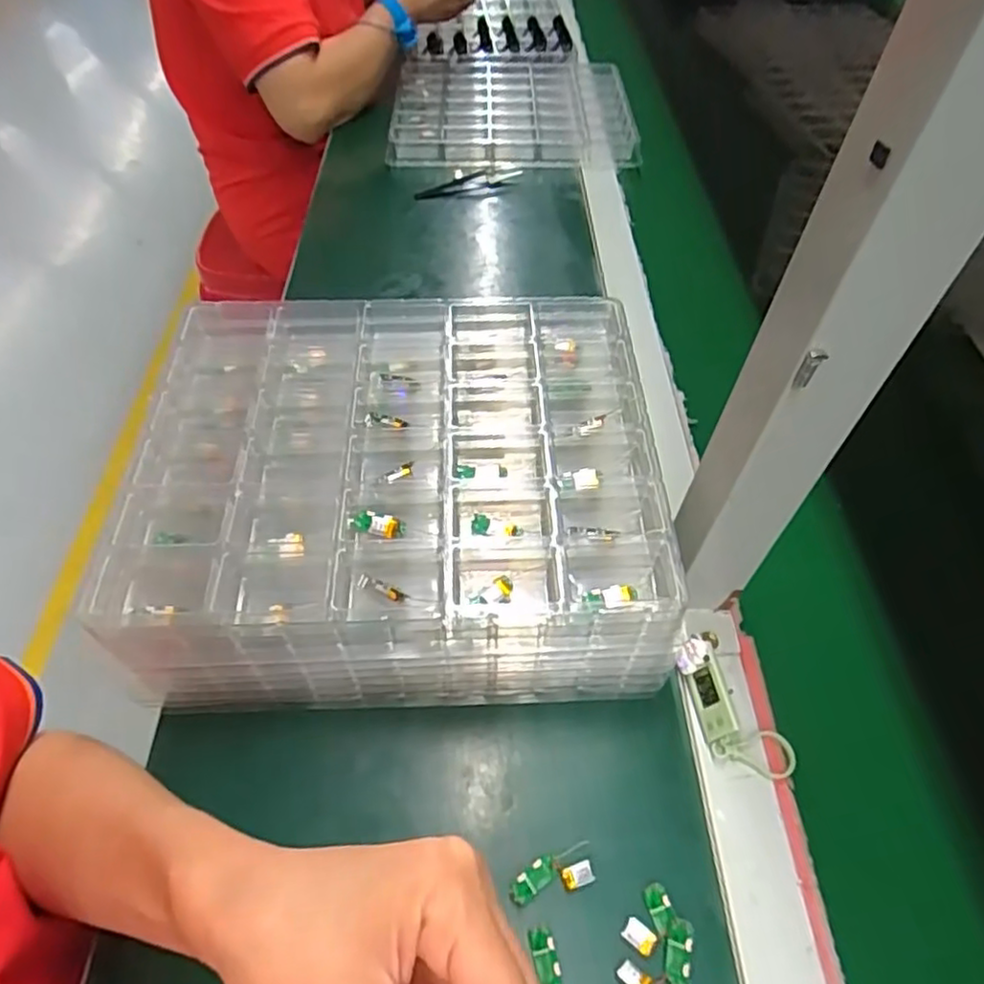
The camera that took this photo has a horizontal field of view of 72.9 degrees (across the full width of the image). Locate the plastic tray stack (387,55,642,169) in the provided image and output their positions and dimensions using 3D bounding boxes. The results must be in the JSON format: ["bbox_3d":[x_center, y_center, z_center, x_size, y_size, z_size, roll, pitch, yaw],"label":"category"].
[{"bbox_3d":[0.026,-0.470,0.824,0.286,0.032,0.257,2,52,0],"label":"plastic tray stack"}]

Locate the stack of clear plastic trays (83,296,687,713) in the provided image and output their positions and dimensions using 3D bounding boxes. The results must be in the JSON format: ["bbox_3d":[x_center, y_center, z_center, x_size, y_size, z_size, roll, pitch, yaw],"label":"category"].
[{"bbox_3d":[-0.056,-0.001,0.423,0.299,0.098,0.250,-2,52,-3],"label":"stack of clear plastic trays"}]

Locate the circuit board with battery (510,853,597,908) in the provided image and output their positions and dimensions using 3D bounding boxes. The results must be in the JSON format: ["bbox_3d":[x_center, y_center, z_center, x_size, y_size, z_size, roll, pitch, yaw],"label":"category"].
[{"bbox_3d":[0.029,0.190,0.330,0.041,0.004,0.018,-11,53,-10],"label":"circuit board with battery"}]

